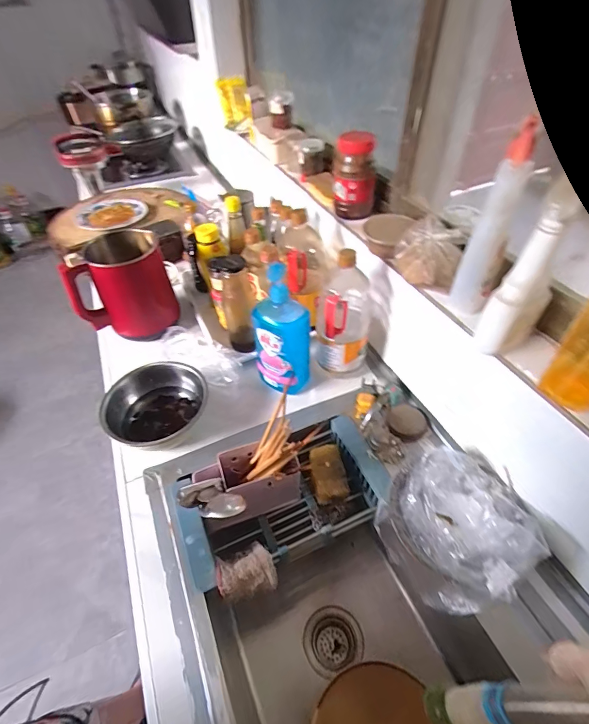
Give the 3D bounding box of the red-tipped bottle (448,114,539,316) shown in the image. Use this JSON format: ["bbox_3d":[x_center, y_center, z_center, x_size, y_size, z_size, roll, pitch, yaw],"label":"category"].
[{"bbox_3d":[0.271,-0.181,0.528,0.049,0.273,0.046,18,50,19],"label":"red-tipped bottle"}]

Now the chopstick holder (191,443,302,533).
[{"bbox_3d":[-0.086,0.226,0.711,0.186,0.139,0.076,-16,48,-12],"label":"chopstick holder"}]

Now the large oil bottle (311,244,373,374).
[{"bbox_3d":[0.093,-0.098,0.788,0.132,0.280,0.106,7,47,10],"label":"large oil bottle"}]

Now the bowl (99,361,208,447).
[{"bbox_3d":[-0.280,0.098,0.784,0.193,0.081,0.199,-2,46,2],"label":"bowl"}]

